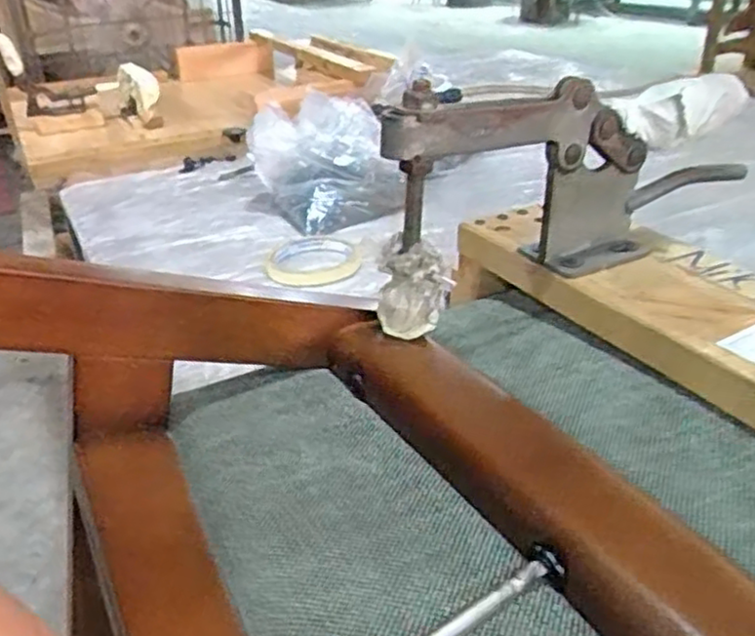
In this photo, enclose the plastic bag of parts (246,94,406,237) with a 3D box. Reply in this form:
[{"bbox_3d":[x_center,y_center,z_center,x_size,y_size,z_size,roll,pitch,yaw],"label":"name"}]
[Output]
[{"bbox_3d":[-0.057,-0.170,0.786,0.173,0.112,0.127,-5,30,-5],"label":"plastic bag of parts"}]

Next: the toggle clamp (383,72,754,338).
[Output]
[{"bbox_3d":[0.117,-0.082,0.408,0.257,0.119,0.032,-18,34,-26],"label":"toggle clamp"}]

